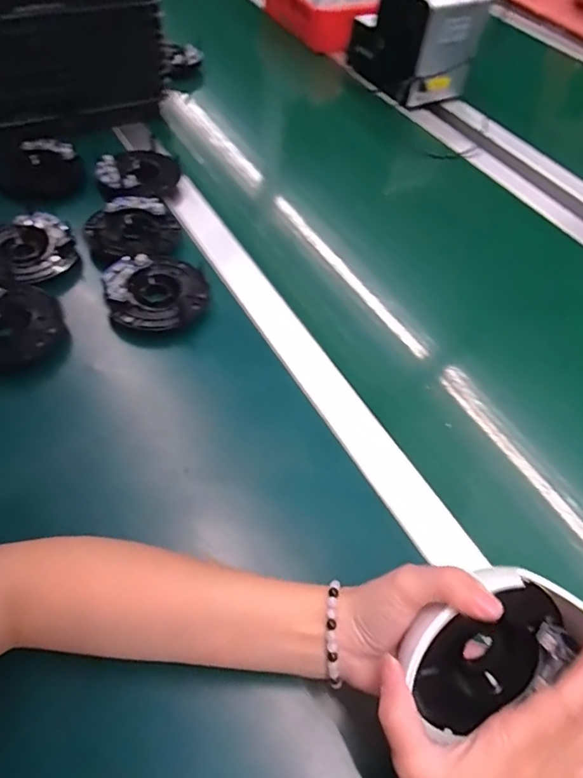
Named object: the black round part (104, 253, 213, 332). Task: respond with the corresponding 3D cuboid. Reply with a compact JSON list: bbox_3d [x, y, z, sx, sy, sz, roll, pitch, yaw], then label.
[{"bbox_3d":[-0.134,-0.097,0.500,0.096,0.028,0.088,3,54,-4],"label":"black round part"}]

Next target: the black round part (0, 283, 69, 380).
[{"bbox_3d":[-0.264,-0.053,0.460,0.098,0.036,0.097,3,54,-4],"label":"black round part"}]

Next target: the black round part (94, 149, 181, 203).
[{"bbox_3d":[-0.199,-0.274,0.626,0.104,0.028,0.104,3,54,-4],"label":"black round part"}]

